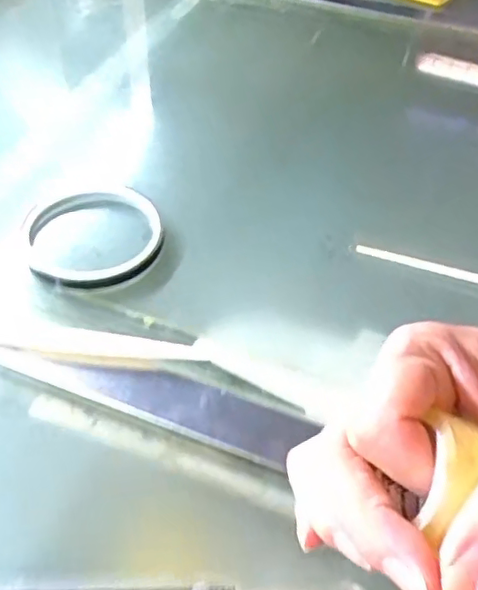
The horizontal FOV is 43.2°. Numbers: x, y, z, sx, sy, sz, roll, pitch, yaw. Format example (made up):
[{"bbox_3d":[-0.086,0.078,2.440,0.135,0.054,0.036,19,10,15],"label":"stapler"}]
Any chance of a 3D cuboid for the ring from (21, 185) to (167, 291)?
[{"bbox_3d":[-0.087,-0.034,0.370,0.081,0.011,0.082,-8,49,-9],"label":"ring"}]

